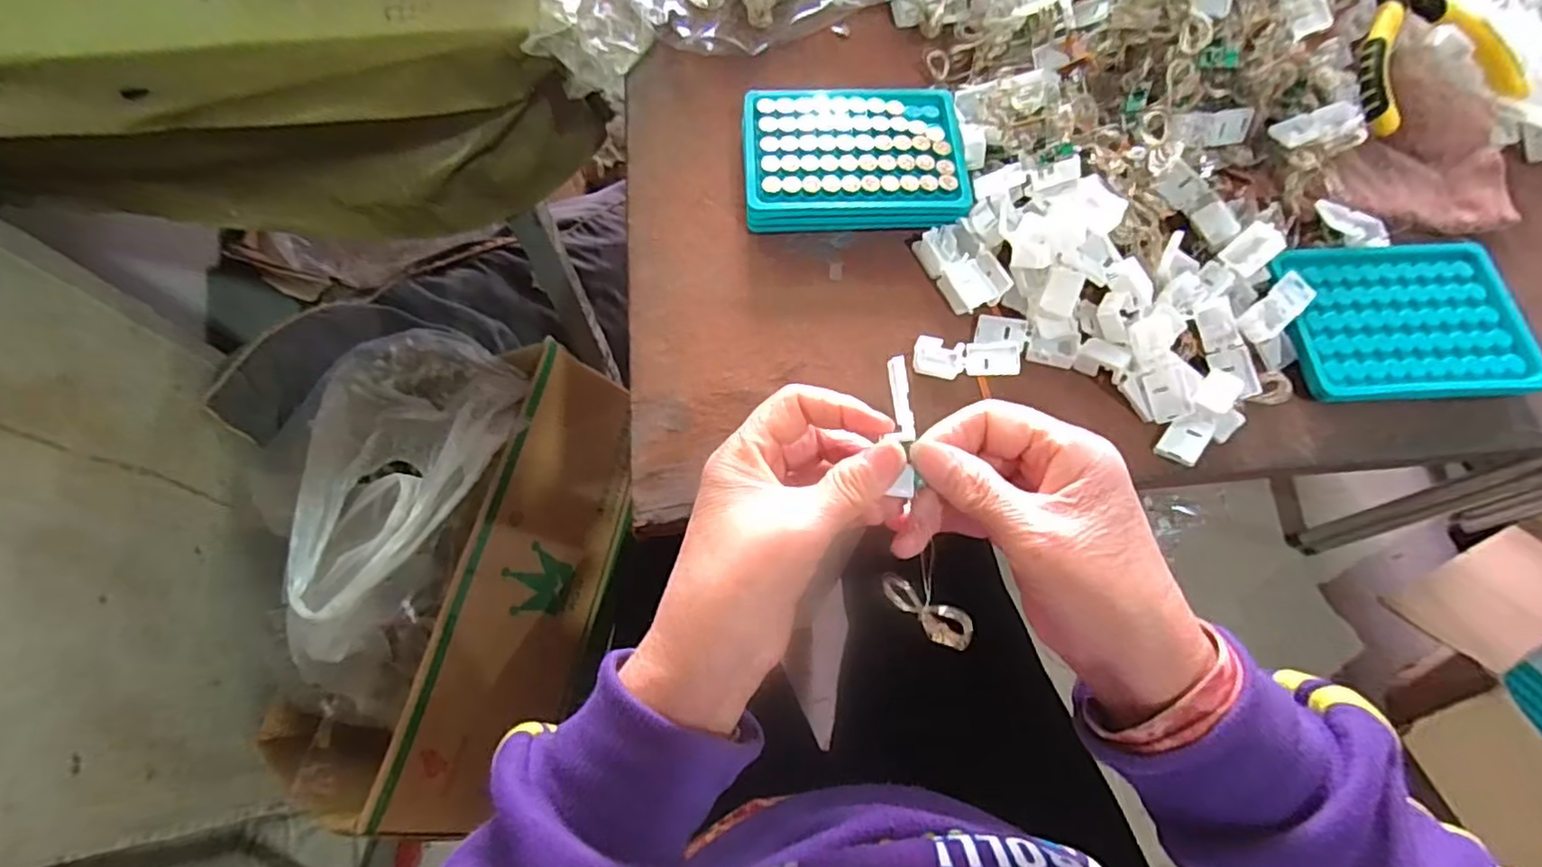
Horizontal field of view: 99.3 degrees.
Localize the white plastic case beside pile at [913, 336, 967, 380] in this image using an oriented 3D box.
[{"bbox_3d":[0.094,-0.042,0.366,0.027,0.008,0.021,12,69,4],"label":"white plastic case beside pile"}]

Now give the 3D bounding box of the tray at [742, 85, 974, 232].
[{"bbox_3d":[0.051,-0.174,0.407,0.132,0.022,0.101,-1,69,-1],"label":"tray"}]

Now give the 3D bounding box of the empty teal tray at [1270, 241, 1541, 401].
[{"bbox_3d":[0.363,-0.067,0.378,0.131,0.015,0.096,-2,69,-2],"label":"empty teal tray"}]

